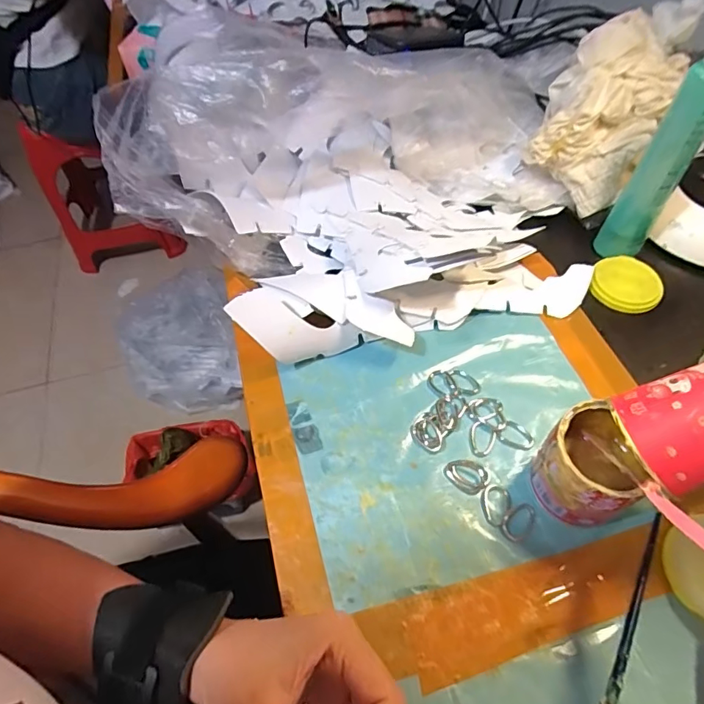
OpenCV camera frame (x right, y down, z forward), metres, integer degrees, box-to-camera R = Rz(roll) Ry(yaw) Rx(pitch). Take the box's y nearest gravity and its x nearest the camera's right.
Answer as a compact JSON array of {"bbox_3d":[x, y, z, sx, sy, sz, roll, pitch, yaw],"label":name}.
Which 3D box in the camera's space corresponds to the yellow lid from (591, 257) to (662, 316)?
[{"bbox_3d":[0.258,-0.065,0.452,0.060,0.012,0.059,-2,57,3],"label":"yellow lid"}]

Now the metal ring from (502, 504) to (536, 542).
[{"bbox_3d":[0.119,0.121,0.343,0.031,0.004,0.018,-36,62,-18],"label":"metal ring"}]

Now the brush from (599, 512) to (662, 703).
[{"bbox_3d":[0.172,0.176,0.300,0.009,0.004,0.165,24,62,19],"label":"brush"}]

